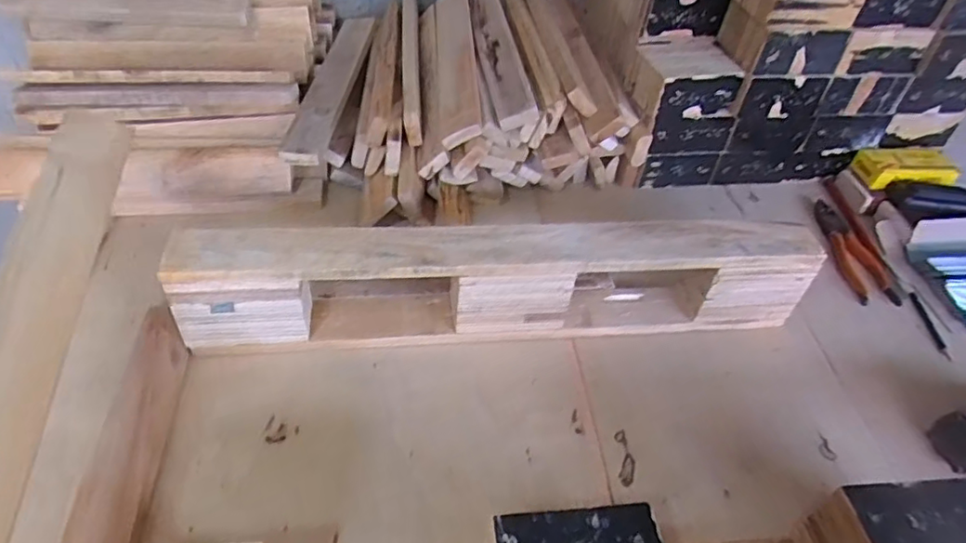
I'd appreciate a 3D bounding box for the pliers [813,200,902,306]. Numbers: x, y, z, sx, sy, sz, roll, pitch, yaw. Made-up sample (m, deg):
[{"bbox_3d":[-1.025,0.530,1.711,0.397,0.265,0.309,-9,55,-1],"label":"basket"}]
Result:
[{"bbox_3d":[0.481,-0.029,0.794,0.049,0.028,0.178,3,44,-3],"label":"pliers"}]

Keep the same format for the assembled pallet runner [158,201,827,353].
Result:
[{"bbox_3d":[0.025,0.004,0.648,0.642,0.118,0.091,-2,44,-8],"label":"assembled pallet runner"}]

